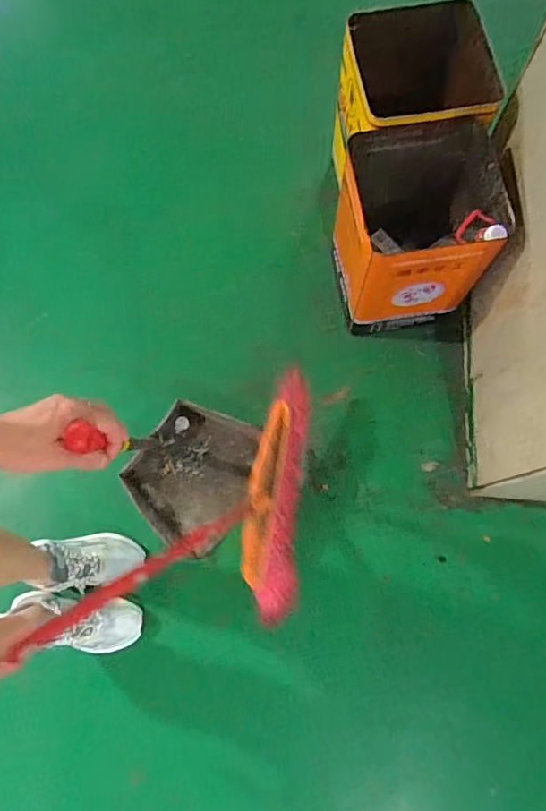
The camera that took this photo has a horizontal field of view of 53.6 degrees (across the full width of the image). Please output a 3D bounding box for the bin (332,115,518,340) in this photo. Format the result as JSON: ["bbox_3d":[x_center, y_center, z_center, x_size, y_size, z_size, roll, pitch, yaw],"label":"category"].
[{"bbox_3d":[0.240,-0.306,0.973,0.240,0.342,0.237,-3,74,0],"label":"bin"}]

